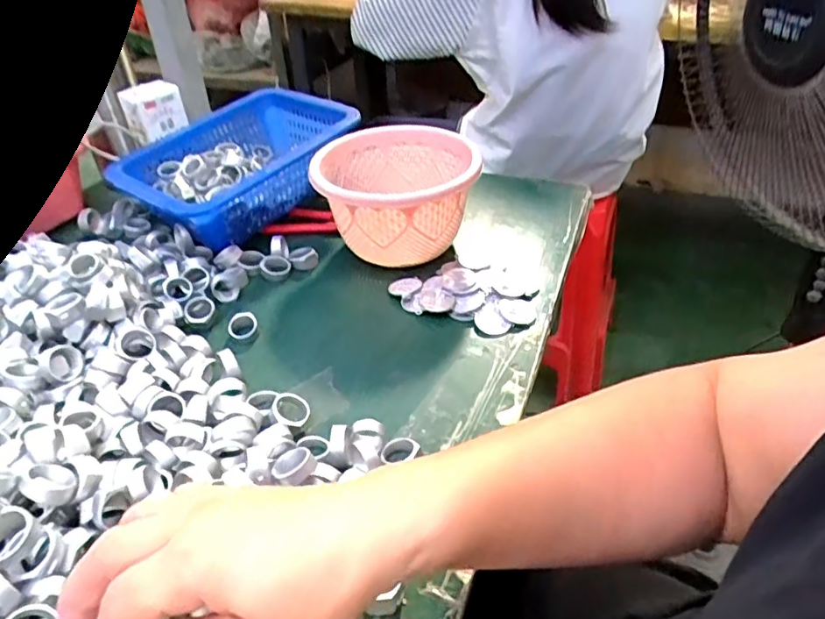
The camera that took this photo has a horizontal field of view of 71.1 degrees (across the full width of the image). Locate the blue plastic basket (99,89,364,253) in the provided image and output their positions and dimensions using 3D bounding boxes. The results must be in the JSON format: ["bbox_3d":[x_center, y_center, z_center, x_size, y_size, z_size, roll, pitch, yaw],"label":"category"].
[{"bbox_3d":[-0.173,-0.141,0.584,0.166,0.089,0.217,29,48,33],"label":"blue plastic basket"}]

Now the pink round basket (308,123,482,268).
[{"bbox_3d":[-0.016,-0.100,0.531,0.137,0.093,0.137,-3,39,3],"label":"pink round basket"}]

